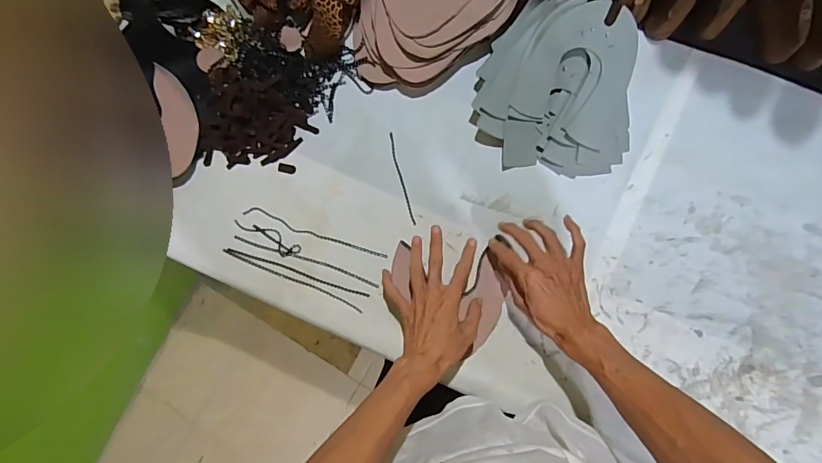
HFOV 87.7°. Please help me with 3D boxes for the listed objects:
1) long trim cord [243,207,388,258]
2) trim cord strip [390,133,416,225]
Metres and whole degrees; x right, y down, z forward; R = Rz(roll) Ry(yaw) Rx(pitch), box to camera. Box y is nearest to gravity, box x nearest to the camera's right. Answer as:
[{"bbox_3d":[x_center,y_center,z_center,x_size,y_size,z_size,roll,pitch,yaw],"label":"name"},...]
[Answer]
[{"bbox_3d":[-0.143,0.003,0.638,0.225,0.004,0.015,19,75,6],"label":"long trim cord"},{"bbox_3d":[-0.014,-0.079,0.636,0.008,0.004,0.143,-15,84,6],"label":"trim cord strip"}]

